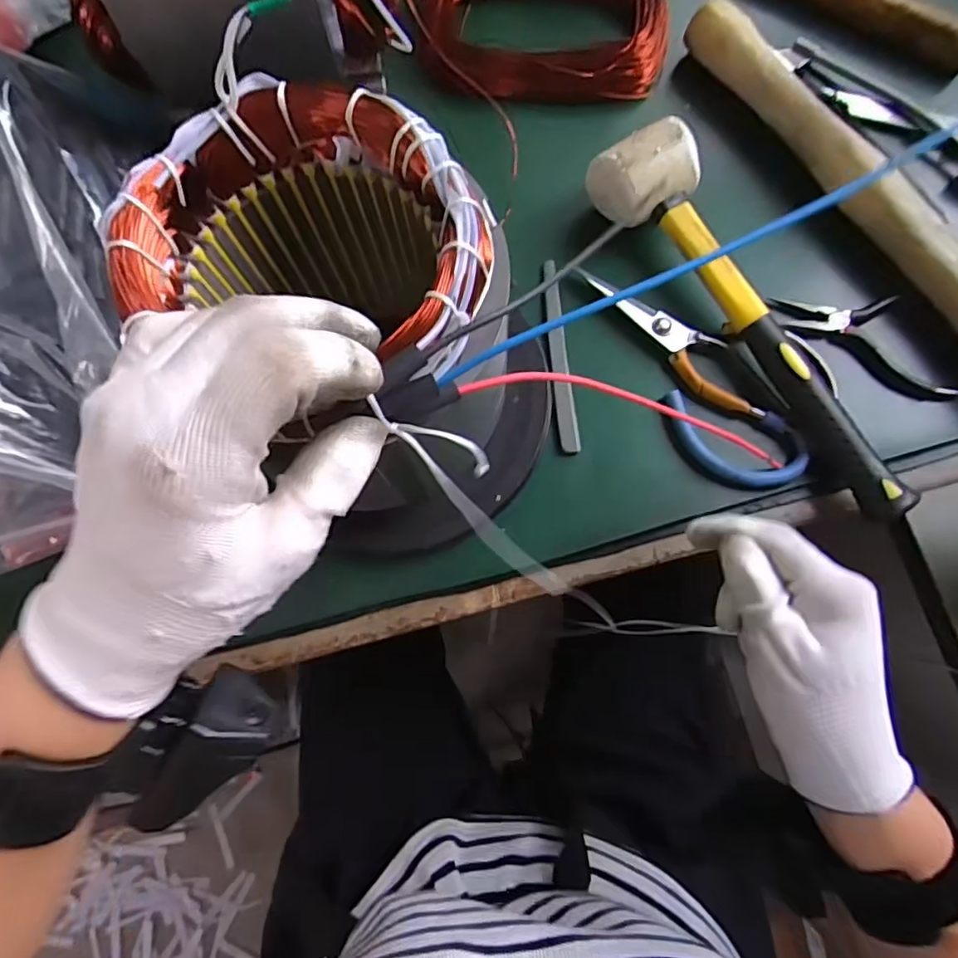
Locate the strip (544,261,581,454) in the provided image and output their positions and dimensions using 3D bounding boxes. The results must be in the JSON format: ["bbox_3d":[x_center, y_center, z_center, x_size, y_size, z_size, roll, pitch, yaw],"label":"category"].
[{"bbox_3d":[0.052,-0.080,0.375,0.012,0.005,0.129,-5,78,0],"label":"strip"}]

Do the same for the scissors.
[{"bbox_3d":[0.132,-0.070,0.367,0.074,0.009,0.181,-30,79,-5],"label":"scissors"}]

